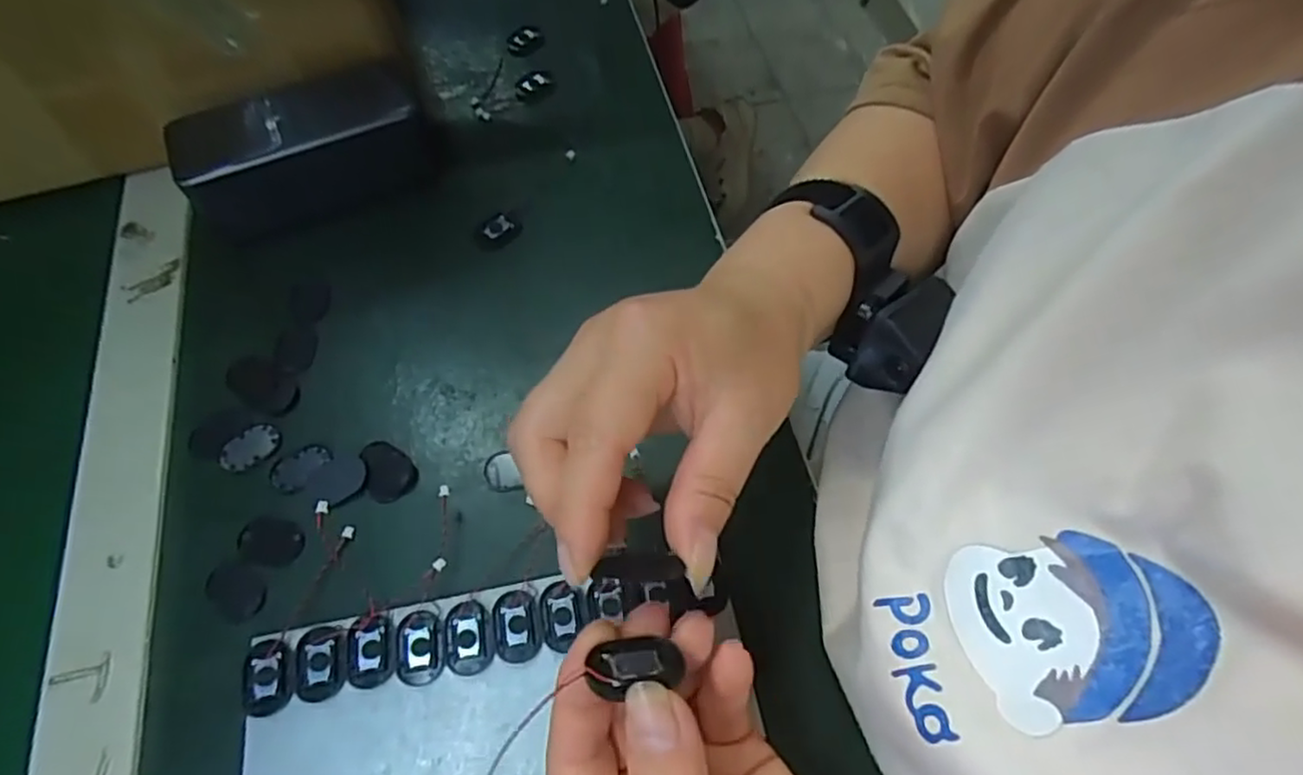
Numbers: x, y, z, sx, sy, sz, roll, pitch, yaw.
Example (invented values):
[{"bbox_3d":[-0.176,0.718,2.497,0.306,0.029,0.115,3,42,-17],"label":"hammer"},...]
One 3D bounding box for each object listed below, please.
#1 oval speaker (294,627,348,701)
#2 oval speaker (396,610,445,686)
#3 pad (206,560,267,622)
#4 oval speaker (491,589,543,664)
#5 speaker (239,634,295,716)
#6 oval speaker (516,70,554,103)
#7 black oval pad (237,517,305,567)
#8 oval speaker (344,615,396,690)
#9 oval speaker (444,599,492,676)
[{"bbox_3d":[-0.134,0.111,0.275,0.021,0.004,0.027,-8,62,-6],"label":"oval speaker"},{"bbox_3d":[-0.095,0.106,0.279,0.019,0.004,0.028,-7,62,-5],"label":"oval speaker"},{"bbox_3d":[-0.182,0.088,0.296,0.030,0.004,0.020,39,67,18],"label":"pad"},{"bbox_3d":[-0.056,0.098,0.283,0.020,0.004,0.029,-11,62,-7],"label":"oval speaker"},{"bbox_3d":[-0.154,0.115,0.275,0.020,0.005,0.031,-8,62,-5],"label":"speaker"},{"bbox_3d":[-0.077,-0.200,0.451,0.019,0.005,0.031,31,65,15],"label":"oval speaker"},{"bbox_3d":[-0.171,0.069,0.306,0.030,0.004,0.020,13,62,6],"label":"black oval pad"},{"bbox_3d":[-0.115,0.107,0.278,0.020,0.004,0.027,-4,61,-4],"label":"oval speaker"},{"bbox_3d":[-0.075,0.102,0.281,0.019,0.004,0.029,-9,62,-6],"label":"oval speaker"}]

